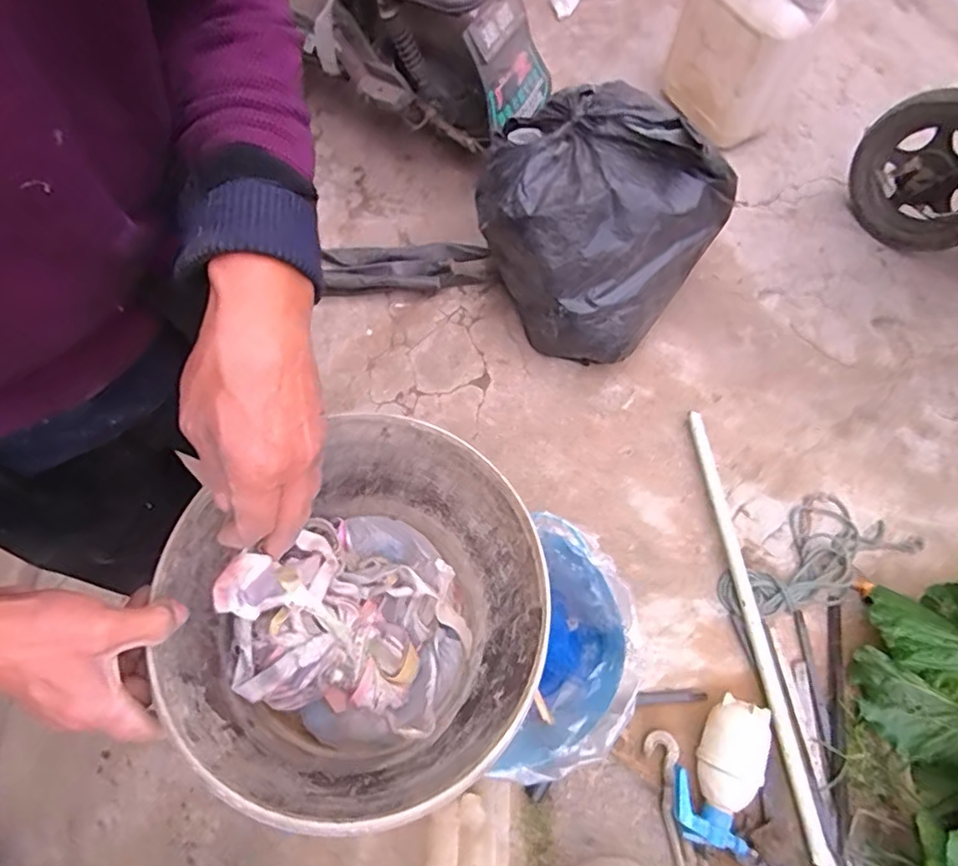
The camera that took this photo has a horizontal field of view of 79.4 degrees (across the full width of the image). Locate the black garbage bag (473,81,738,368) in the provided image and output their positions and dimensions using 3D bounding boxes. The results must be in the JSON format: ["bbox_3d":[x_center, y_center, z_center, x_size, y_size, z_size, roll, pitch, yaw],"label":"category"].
[{"bbox_3d":[0.244,-0.475,1.314,0.420,0.406,0.487,-42,72,-15],"label":"black garbage bag"}]

